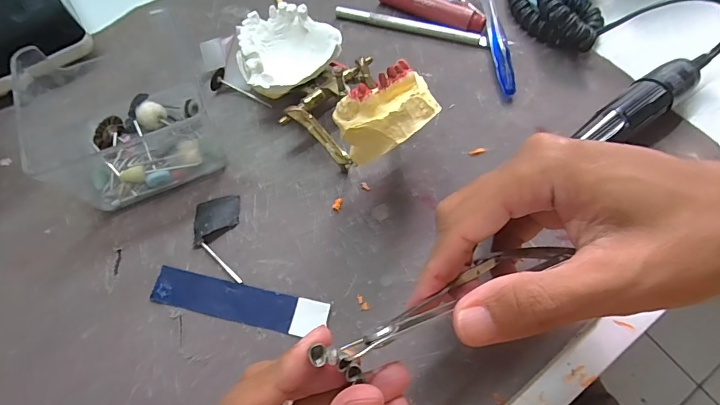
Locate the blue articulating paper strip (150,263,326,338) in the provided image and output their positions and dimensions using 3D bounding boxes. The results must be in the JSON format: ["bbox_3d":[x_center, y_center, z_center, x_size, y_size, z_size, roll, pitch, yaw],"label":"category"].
[{"bbox_3d":[-0.069,0.057,0.242,0.101,0.004,0.021,12,66,7],"label":"blue articulating paper strip"}]

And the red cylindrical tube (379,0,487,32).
[{"bbox_3d":[0.055,-0.151,0.331,0.088,0.019,0.016,25,68,12],"label":"red cylindrical tube"}]

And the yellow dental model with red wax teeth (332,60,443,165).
[{"bbox_3d":[0.014,-0.045,0.218,0.048,0.027,0.033,-27,67,-11],"label":"yellow dental model with red wax teeth"}]

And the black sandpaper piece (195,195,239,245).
[{"bbox_3d":[-0.090,0.010,0.264,0.027,0.008,0.030,-8,65,-2],"label":"black sandpaper piece"}]

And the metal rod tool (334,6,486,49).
[{"bbox_3d":[0.039,-0.137,0.330,0.119,0.011,0.007,15,66,8],"label":"metal rod tool"}]

